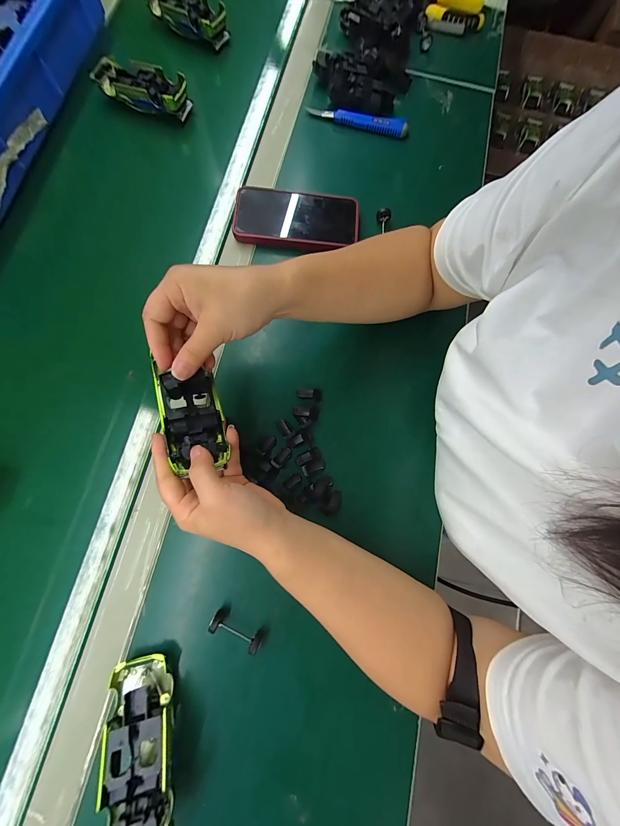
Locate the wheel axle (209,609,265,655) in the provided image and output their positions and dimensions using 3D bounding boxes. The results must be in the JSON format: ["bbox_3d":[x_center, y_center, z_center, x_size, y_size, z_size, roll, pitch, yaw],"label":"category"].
[{"bbox_3d":[-0.074,0.220,0.302,0.054,0.021,0.015,24,77,4],"label":"wheel axle"}]

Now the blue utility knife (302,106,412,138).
[{"bbox_3d":[0.074,-0.449,0.461,0.154,0.017,0.022,7,76,0],"label":"blue utility knife"}]

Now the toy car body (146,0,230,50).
[{"bbox_3d":[-0.193,-0.627,0.473,0.137,0.042,0.048,27,77,5],"label":"toy car body"}]

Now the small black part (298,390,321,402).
[{"bbox_3d":[-0.001,-0.022,0.363,0.031,0.004,0.013,11,76,1],"label":"small black part"}]

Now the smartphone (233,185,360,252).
[{"bbox_3d":[-0.017,-0.263,0.406,0.164,0.011,0.080,5,80,-3],"label":"smartphone"}]

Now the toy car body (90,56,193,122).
[{"bbox_3d":[-0.242,-0.473,0.435,0.128,0.027,0.054,15,76,2],"label":"toy car body"}]

